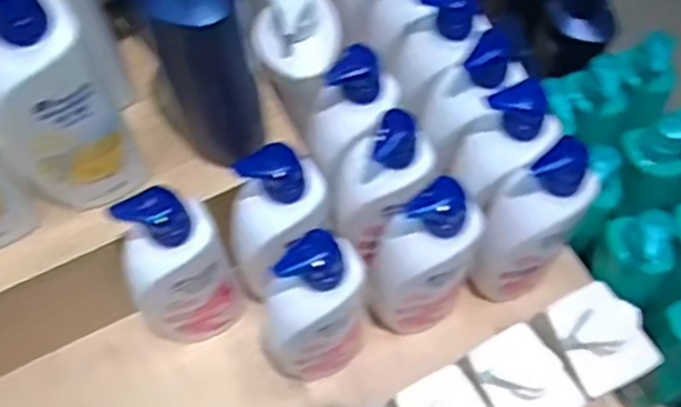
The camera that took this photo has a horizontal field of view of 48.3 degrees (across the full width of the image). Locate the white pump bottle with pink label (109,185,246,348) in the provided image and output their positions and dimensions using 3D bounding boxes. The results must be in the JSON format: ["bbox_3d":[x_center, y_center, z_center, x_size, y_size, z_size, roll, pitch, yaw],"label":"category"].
[{"bbox_3d":[-0.128,0.056,0.607,0.078,0.195,0.048,-30,67,-13],"label":"white pump bottle with pink label"}]

